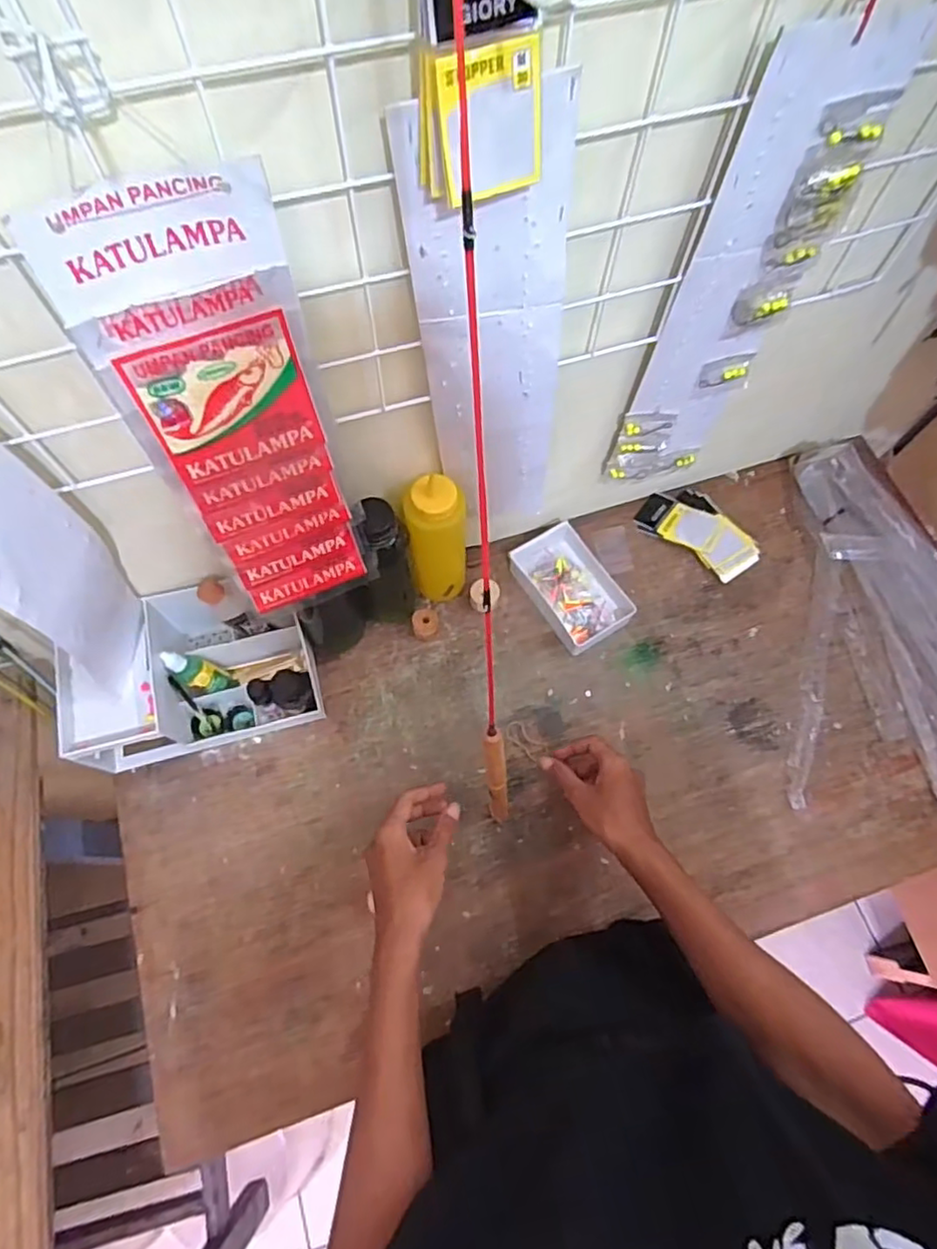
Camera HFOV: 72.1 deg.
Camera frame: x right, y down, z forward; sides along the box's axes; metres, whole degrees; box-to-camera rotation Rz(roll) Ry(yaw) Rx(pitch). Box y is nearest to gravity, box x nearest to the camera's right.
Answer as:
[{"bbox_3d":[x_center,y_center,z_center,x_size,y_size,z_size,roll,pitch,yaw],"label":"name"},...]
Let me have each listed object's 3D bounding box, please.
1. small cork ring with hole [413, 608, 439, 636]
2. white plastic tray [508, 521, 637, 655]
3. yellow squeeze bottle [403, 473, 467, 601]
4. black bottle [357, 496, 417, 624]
[{"bbox_3d":[-0.049,-0.001,0.737,0.030,0.023,0.028,0,68,-1],"label":"small cork ring with hole"},{"bbox_3d":[0.119,-0.045,0.752,0.087,0.033,0.140,-32,72,-13],"label":"white plastic tray"},{"bbox_3d":[-0.031,-0.079,0.675,0.059,0.192,0.053,-6,68,-3],"label":"yellow squeeze bottle"},{"bbox_3d":[-0.086,-0.056,0.666,0.053,0.196,0.057,-3,68,-2],"label":"black bottle"}]

